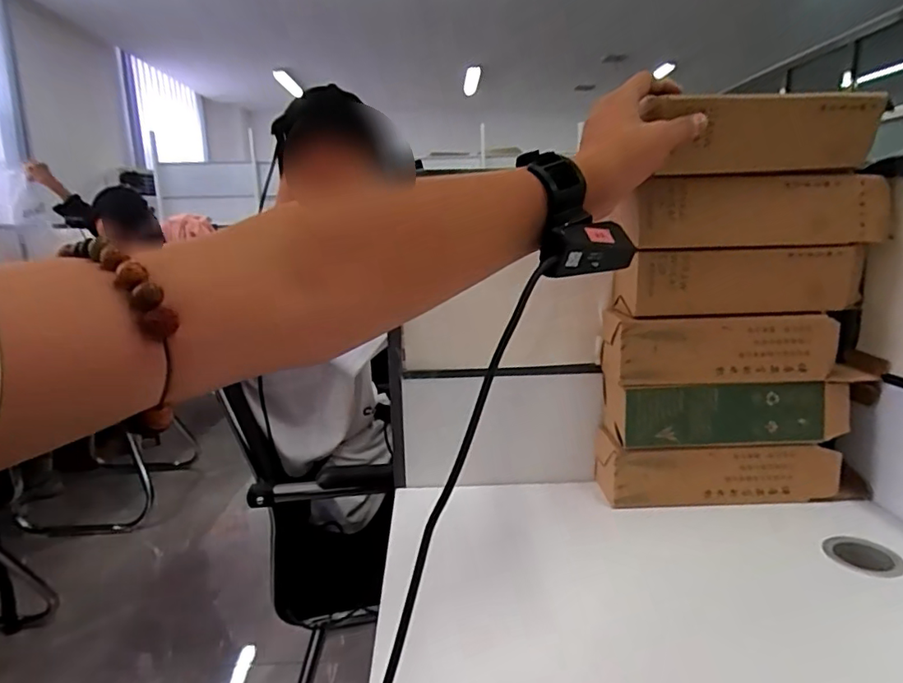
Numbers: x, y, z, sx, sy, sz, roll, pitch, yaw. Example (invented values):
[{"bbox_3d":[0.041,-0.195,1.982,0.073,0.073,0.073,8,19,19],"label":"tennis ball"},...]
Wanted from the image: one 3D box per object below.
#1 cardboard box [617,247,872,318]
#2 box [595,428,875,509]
[{"bbox_3d":[0.291,-0.061,0.554,0.240,0.062,0.060,-1,12,-3],"label":"cardboard box"},{"bbox_3d":[0.298,0.134,0.589,0.278,0.063,0.065,0,12,2],"label":"box"}]

